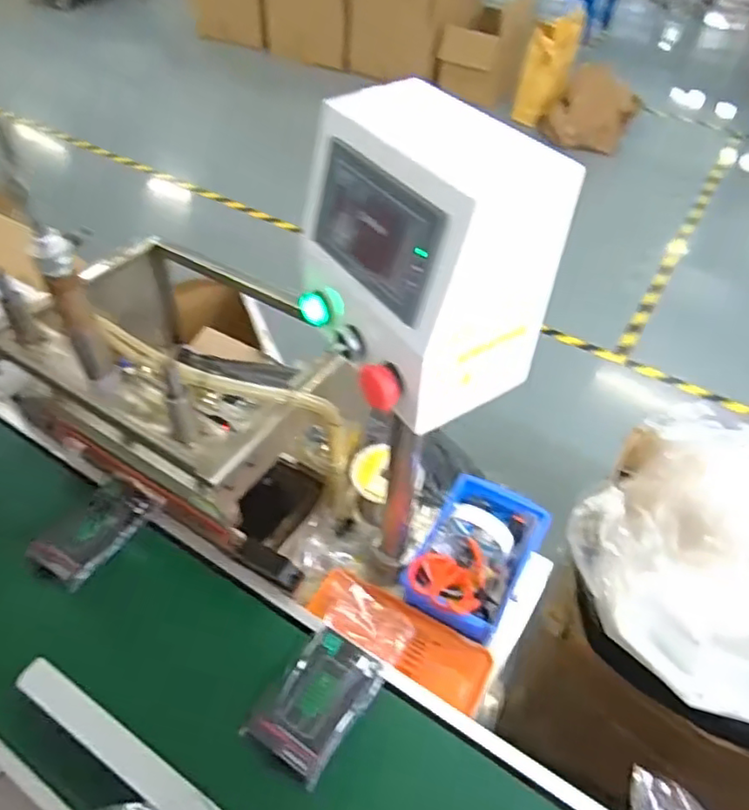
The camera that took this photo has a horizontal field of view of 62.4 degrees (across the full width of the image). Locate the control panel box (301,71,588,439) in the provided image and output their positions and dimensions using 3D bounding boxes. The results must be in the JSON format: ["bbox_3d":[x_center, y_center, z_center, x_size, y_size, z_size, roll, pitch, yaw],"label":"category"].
[{"bbox_3d":[0.029,-0.118,0.505,0.144,0.187,0.185,-25,53,-23],"label":"control panel box"}]

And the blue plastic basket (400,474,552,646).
[{"bbox_3d":[0.141,0.206,0.853,0.144,0.064,0.223,25,51,19],"label":"blue plastic basket"}]

